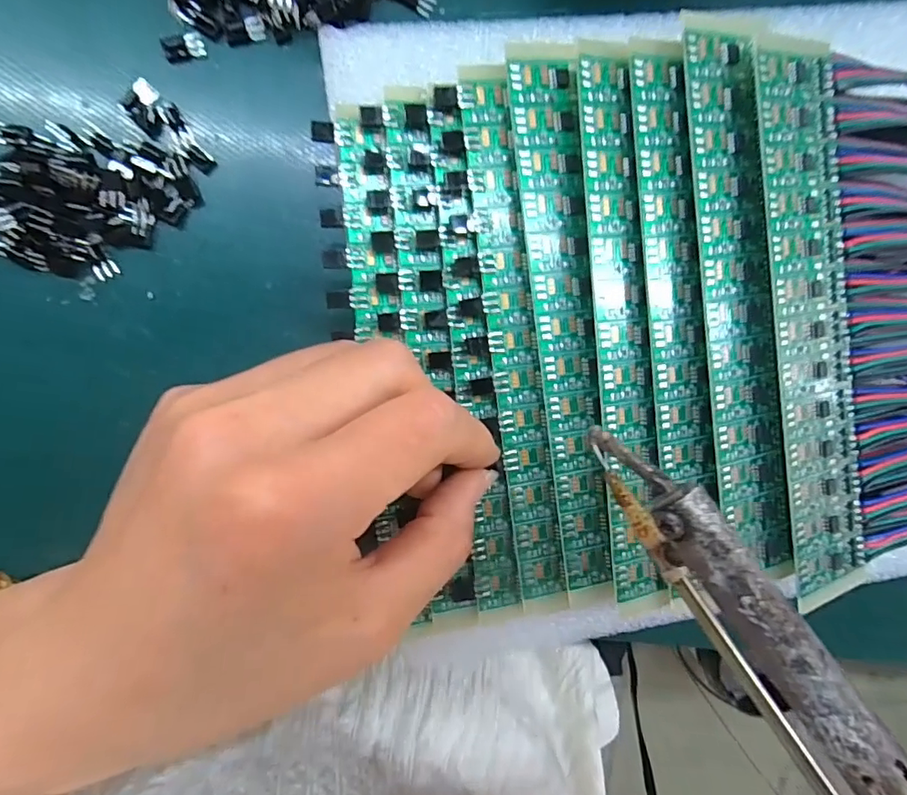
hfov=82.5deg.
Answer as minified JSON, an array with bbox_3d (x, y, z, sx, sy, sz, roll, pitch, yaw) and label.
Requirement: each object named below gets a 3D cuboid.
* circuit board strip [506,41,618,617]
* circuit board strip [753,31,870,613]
[{"bbox_3d":[0.033,-0.020,0.156,0.020,0.005,0.162,-6,95,-7],"label":"circuit board strip"},{"bbox_3d":[0.108,-0.020,0.153,0.031,0.006,0.161,-10,95,-7],"label":"circuit board strip"}]

